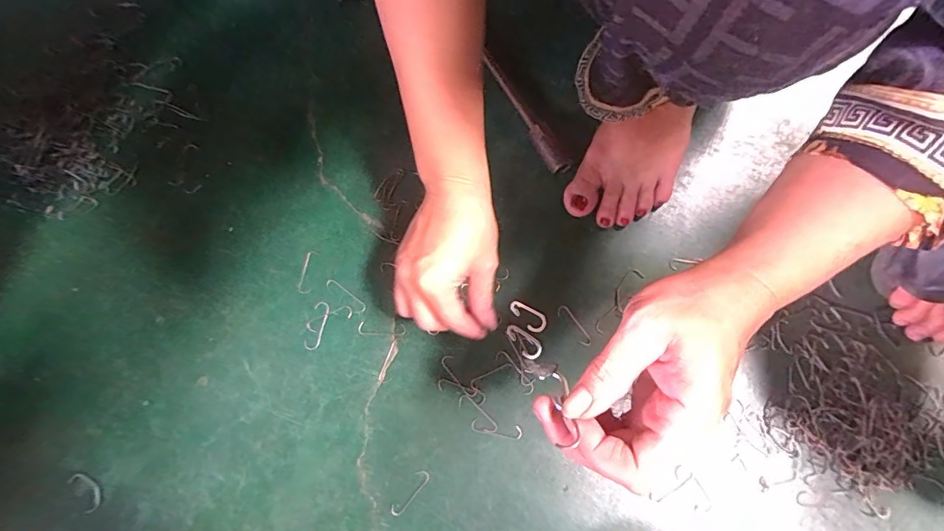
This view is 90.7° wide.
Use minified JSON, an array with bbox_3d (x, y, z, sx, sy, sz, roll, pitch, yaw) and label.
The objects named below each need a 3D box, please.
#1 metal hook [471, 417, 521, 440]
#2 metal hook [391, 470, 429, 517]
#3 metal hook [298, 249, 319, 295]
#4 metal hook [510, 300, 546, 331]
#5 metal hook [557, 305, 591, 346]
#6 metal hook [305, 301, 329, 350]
[{"bbox_3d":[0.021,0.139,0.397,0.043,0.004,0.012,11,80,1],"label":"metal hook"},{"bbox_3d":[-0.051,0.188,0.385,0.012,0.004,0.042,36,81,5],"label":"metal hook"},{"bbox_3d":[-0.149,0.005,0.422,0.012,0.004,0.040,7,80,0],"label":"metal hook"},{"bbox_3d":[0.050,0.046,0.417,0.036,0.004,0.017,29,80,4],"label":"metal hook"},{"bbox_3d":[0.092,0.054,0.417,0.012,0.004,0.042,-37,83,-7],"label":"metal hook"},{"bbox_3d":[-0.138,0.053,0.412,0.013,0.004,0.043,14,80,1],"label":"metal hook"}]

